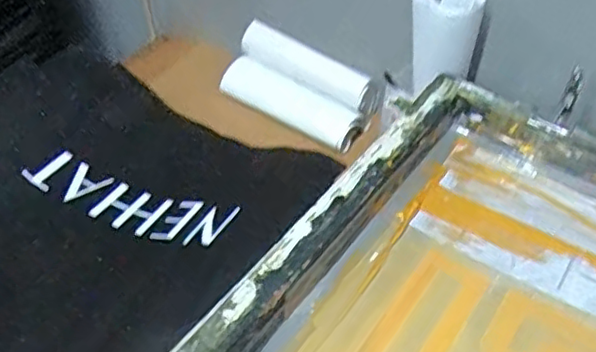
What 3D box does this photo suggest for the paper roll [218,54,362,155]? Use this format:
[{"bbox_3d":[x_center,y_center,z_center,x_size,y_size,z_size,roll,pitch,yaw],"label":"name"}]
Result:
[{"bbox_3d":[-0.013,-0.119,1.025,0.225,0.061,0.052,24,36,-19],"label":"paper roll"}]

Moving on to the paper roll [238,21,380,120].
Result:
[{"bbox_3d":[0.028,-0.171,1.031,0.254,0.052,0.051,23,34,-25],"label":"paper roll"}]

